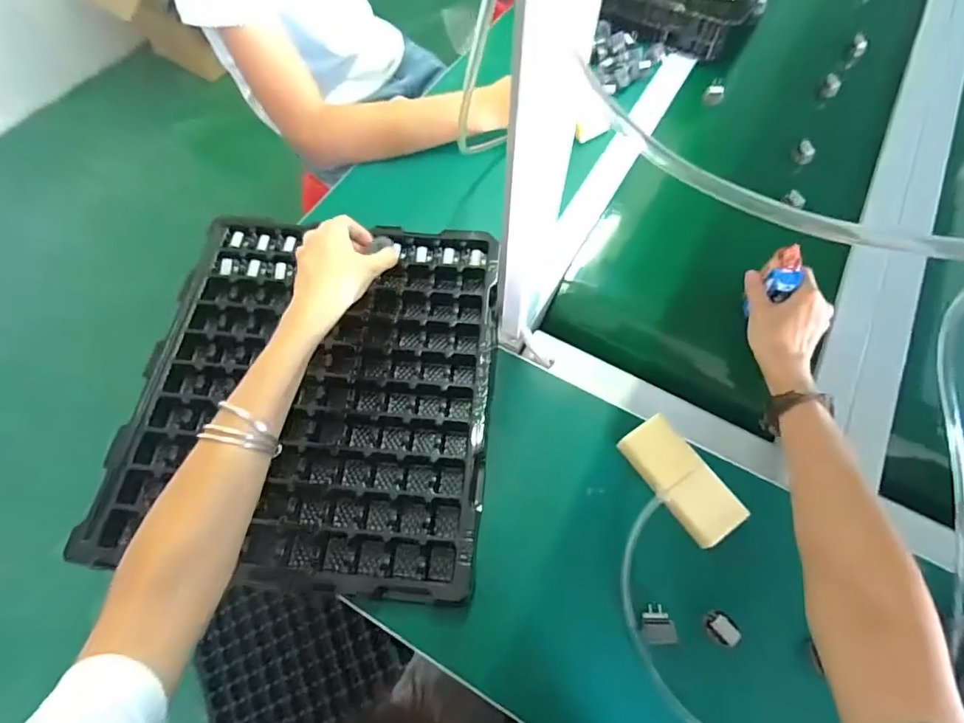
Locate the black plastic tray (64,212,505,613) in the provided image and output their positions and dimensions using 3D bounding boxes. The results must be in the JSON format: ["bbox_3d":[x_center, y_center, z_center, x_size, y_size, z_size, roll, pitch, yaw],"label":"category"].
[{"bbox_3d":[-0.169,0.019,0.511,0.355,0.037,0.393,5,65,3],"label":"black plastic tray"}]

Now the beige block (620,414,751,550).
[{"bbox_3d":[0.192,0.114,0.470,0.053,0.025,0.121,-32,69,-13],"label":"beige block"}]

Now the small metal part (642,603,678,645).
[{"bbox_3d":[0.151,0.225,0.414,0.026,0.015,0.029,2,65,2],"label":"small metal part"}]

